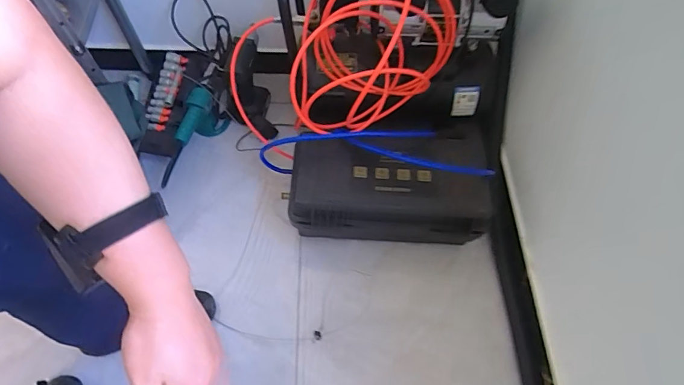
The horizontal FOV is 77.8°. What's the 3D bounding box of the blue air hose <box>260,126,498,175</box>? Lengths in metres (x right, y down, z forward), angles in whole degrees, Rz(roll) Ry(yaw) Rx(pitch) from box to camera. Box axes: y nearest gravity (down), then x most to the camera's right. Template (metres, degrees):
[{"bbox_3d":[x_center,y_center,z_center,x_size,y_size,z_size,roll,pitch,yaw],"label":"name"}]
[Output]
[{"bbox_3d":[0.077,-0.072,0.931,0.463,0.168,0.095,6,62,0],"label":"blue air hose"}]

